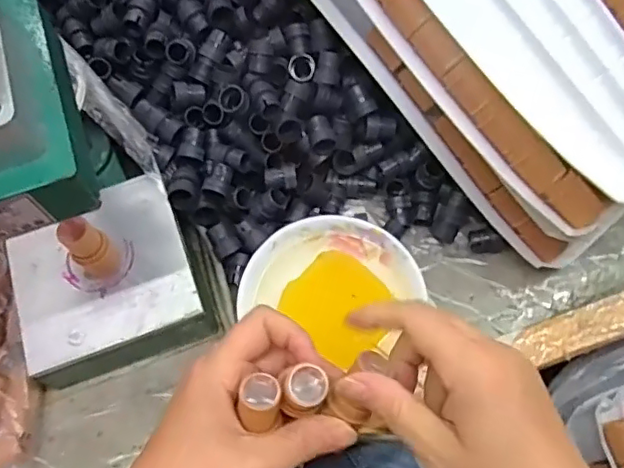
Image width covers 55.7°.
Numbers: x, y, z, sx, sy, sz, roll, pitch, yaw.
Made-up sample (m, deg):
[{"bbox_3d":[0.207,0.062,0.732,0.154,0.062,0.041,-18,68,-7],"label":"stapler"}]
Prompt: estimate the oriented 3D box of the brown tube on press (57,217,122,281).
[{"bbox_3d":[-0.149,0.011,0.396,0.024,0.056,0.026,-1,67,2],"label":"brown tube on press"}]

